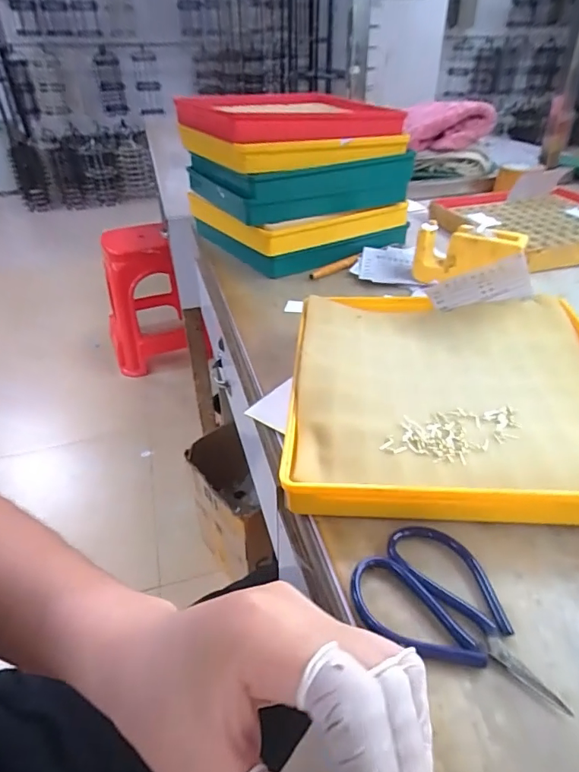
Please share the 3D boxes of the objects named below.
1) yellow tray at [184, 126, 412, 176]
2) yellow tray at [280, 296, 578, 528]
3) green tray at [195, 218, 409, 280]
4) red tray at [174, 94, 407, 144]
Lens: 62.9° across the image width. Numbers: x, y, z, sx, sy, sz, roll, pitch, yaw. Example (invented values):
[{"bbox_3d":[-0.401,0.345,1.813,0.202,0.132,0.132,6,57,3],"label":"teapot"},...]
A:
[{"bbox_3d":[0.001,-0.368,0.710,0.250,0.037,0.223,-21,39,-26],"label":"yellow tray"},{"bbox_3d":[0.142,0.000,0.421,0.272,0.045,0.270,2,35,5],"label":"yellow tray"},{"bbox_3d":[0.021,-0.262,0.792,0.264,0.034,0.232,-21,39,-26],"label":"green tray"},{"bbox_3d":[-0.005,-0.386,0.678,0.237,0.042,0.217,-21,40,-24],"label":"red tray"}]

